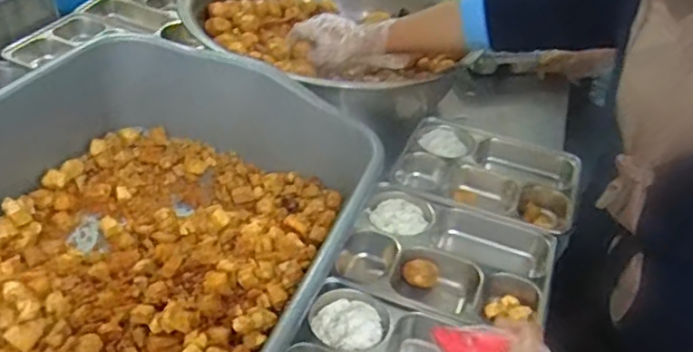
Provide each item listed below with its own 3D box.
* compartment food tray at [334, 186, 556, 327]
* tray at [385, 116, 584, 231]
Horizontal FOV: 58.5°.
[{"bbox_3d":[0.133,0.126,0.855,0.267,0.059,0.220,18,37,13],"label":"compartment food tray"},{"bbox_3d":[0.223,0.002,1.015,0.278,0.051,0.233,19,40,12],"label":"tray"}]

